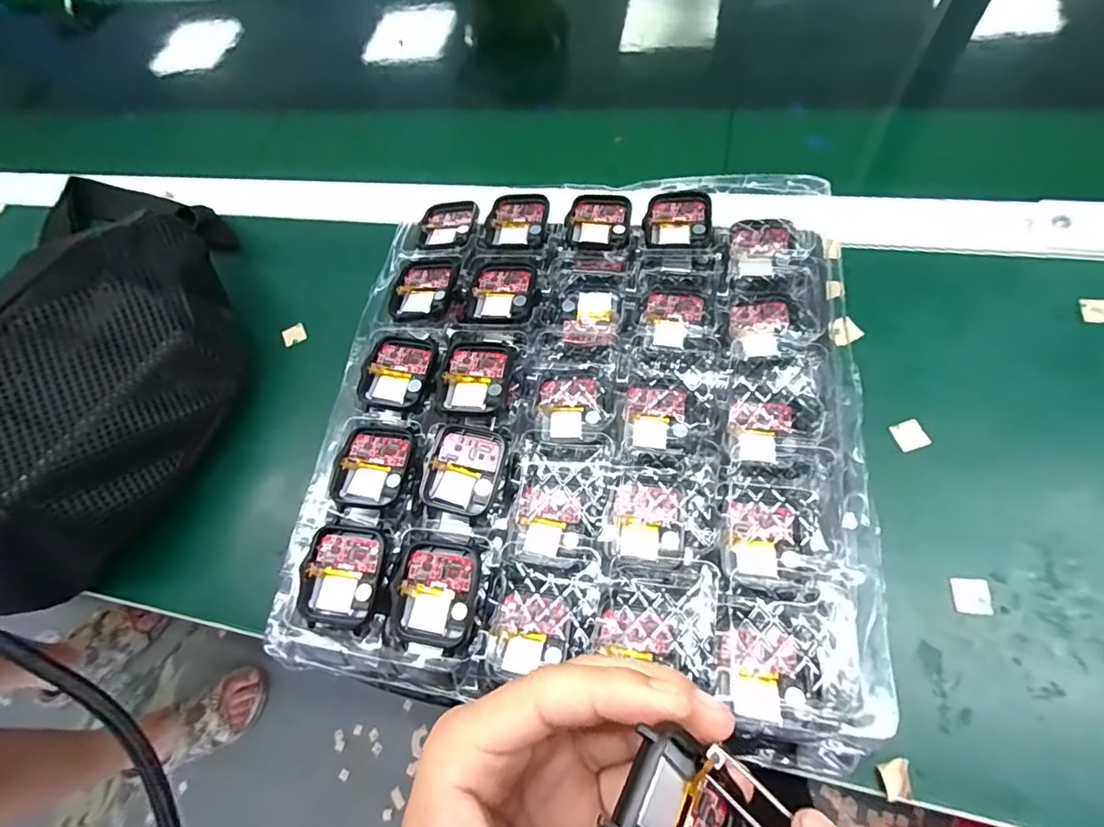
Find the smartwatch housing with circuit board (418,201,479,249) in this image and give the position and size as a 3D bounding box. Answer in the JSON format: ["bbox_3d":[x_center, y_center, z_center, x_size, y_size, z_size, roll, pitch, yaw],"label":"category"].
[{"bbox_3d":[-0.067,-0.124,0.328,0.038,0.009,0.042,7,67,12],"label":"smartwatch housing with circuit board"}]

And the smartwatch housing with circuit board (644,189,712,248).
[{"bbox_3d":[0.075,-0.116,0.300,0.037,0.007,0.041,3,66,10],"label":"smartwatch housing with circuit board"}]

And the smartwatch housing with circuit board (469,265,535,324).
[{"bbox_3d":[-0.028,-0.070,0.294,0.037,0.005,0.044,1,66,9],"label":"smartwatch housing with circuit board"}]

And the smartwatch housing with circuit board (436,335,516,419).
[{"bbox_3d":[-0.040,-0.020,0.269,0.038,0.007,0.047,4,66,11],"label":"smartwatch housing with circuit board"}]

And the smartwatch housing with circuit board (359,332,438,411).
[{"bbox_3d":[-0.083,-0.024,0.278,0.039,0.007,0.045,8,67,13],"label":"smartwatch housing with circuit board"}]

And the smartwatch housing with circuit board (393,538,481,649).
[{"bbox_3d":[-0.052,0.082,0.230,0.036,0.010,0.043,7,67,12],"label":"smartwatch housing with circuit board"}]

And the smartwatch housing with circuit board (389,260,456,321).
[{"bbox_3d":[-0.077,-0.075,0.302,0.037,0.008,0.045,4,66,11],"label":"smartwatch housing with circuit board"}]

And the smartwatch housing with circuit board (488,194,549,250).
[{"bbox_3d":[-0.021,-0.123,0.319,0.038,0.006,0.045,3,66,10],"label":"smartwatch housing with circuit board"}]

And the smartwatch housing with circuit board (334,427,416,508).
[{"bbox_3d":[-0.090,0.028,0.260,0.036,0.010,0.042,5,66,11],"label":"smartwatch housing with circuit board"}]

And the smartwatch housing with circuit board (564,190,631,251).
[{"bbox_3d":[0.029,-0.119,0.309,0.038,0.005,0.046,3,66,10],"label":"smartwatch housing with circuit board"}]

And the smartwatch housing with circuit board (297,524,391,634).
[{"bbox_3d":[-0.097,0.076,0.236,0.037,0.008,0.044,4,66,11],"label":"smartwatch housing with circuit board"}]

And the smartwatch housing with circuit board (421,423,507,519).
[{"bbox_3d":[-0.043,0.028,0.252,0.037,0.009,0.042,11,68,14],"label":"smartwatch housing with circuit board"}]

